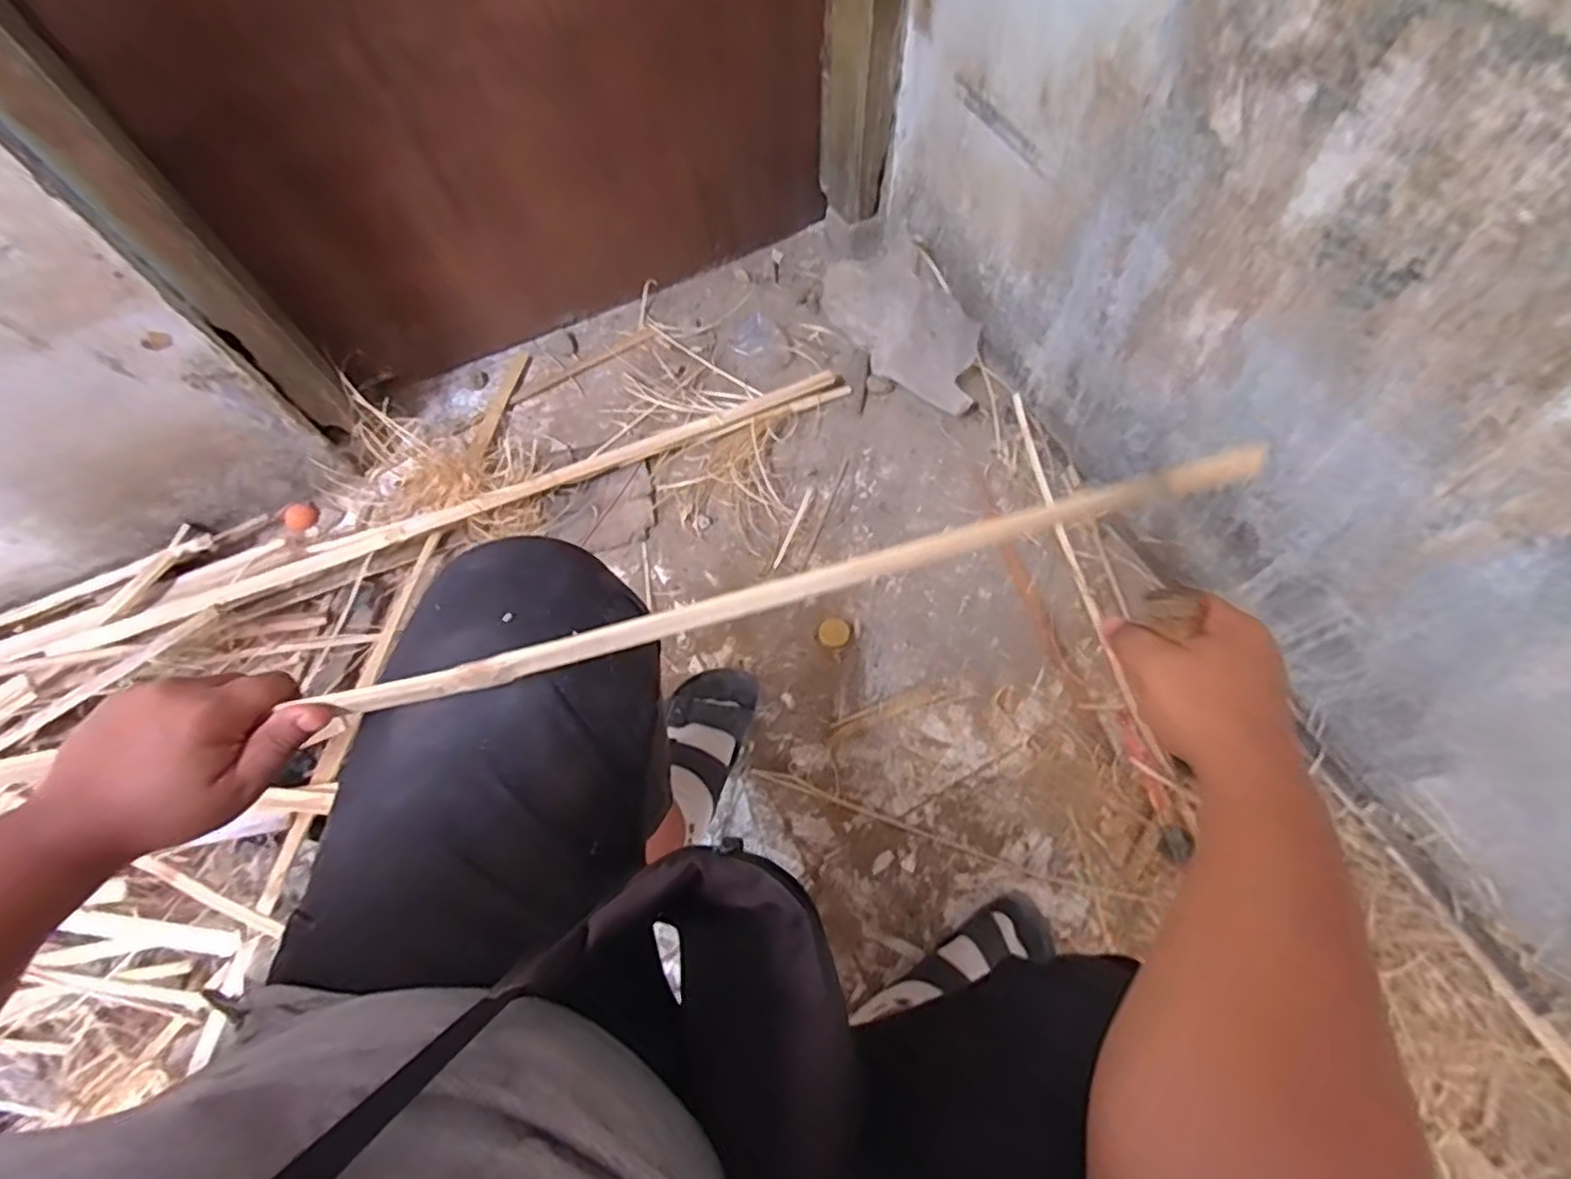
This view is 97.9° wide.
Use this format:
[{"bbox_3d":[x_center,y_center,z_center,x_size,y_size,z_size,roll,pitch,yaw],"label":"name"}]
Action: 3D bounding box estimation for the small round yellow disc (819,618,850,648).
[{"bbox_3d":[0.062,0.055,0.872,0.037,0.013,0.036,-1,66,2],"label":"small round yellow disc"}]

